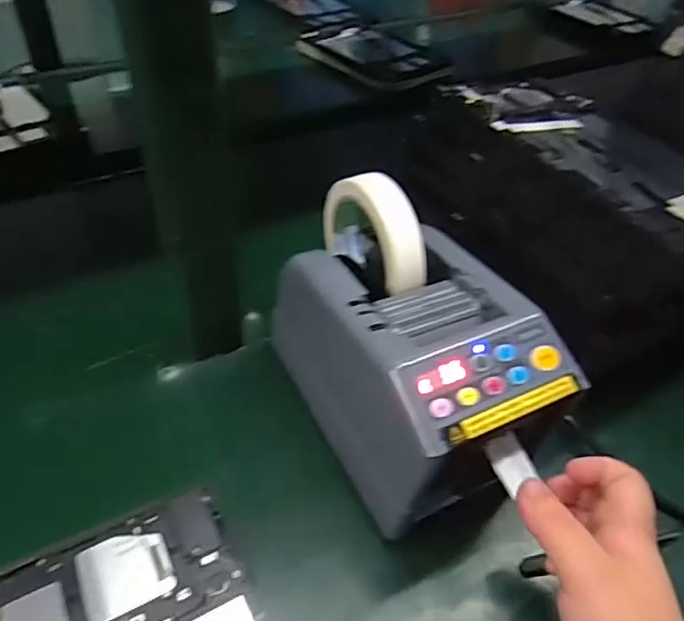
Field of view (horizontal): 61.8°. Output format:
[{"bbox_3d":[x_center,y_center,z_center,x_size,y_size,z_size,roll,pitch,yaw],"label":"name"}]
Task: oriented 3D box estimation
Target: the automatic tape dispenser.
[{"bbox_3d":[0.042,0.021,0.370,0.110,0.145,0.216,-19,48,-22],"label":"automatic tape dispenser"}]

